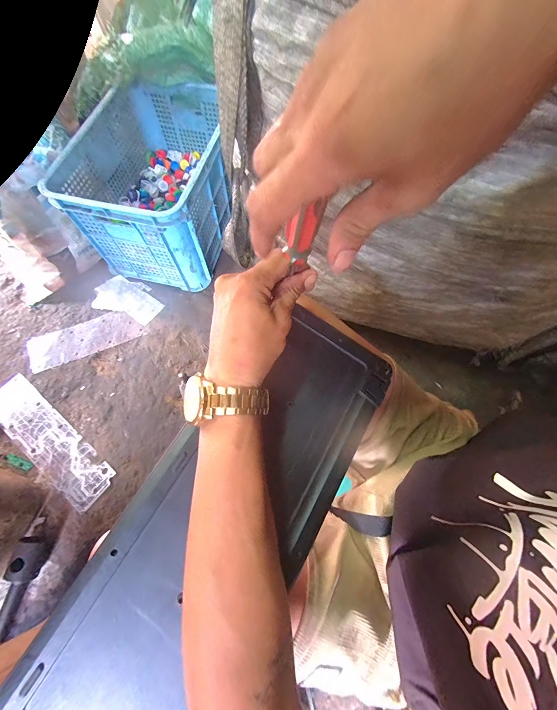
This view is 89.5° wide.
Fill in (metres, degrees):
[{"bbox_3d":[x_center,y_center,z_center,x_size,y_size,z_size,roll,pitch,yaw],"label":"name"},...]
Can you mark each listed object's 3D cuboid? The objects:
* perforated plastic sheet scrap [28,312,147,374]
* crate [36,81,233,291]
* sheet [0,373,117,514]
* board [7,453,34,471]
[{"bbox_3d":[-0.568,-0.052,0.837,0.305,0.006,0.112,-23,72,-15],"label":"perforated plastic sheet scrap"},{"bbox_3d":[-0.354,-0.523,0.887,0.375,0.296,0.513,10,68,2],"label":"crate"},{"bbox_3d":[-0.603,0.220,0.736,0.418,0.007,0.113,39,69,9],"label":"sheet"},{"bbox_3d":[-0.660,0.272,0.716,0.073,0.008,0.024,21,68,7],"label":"board"}]

